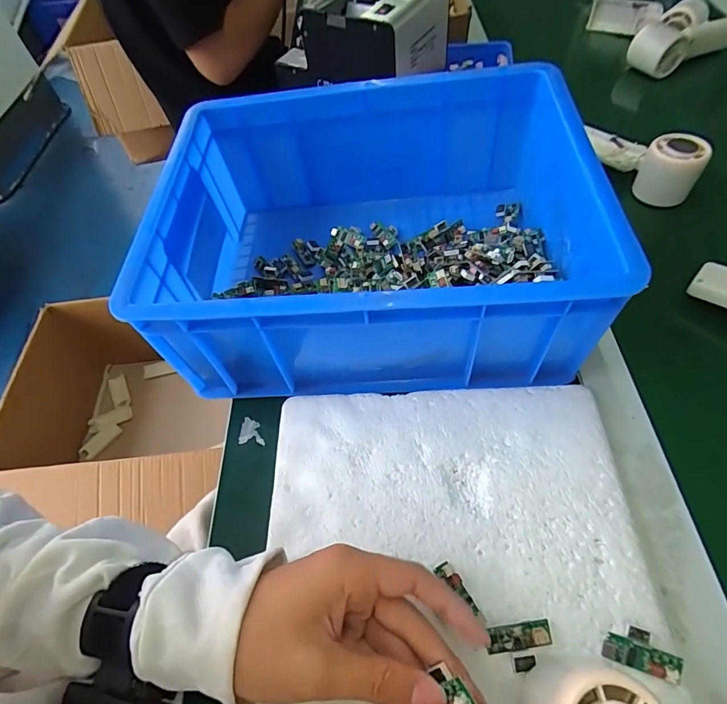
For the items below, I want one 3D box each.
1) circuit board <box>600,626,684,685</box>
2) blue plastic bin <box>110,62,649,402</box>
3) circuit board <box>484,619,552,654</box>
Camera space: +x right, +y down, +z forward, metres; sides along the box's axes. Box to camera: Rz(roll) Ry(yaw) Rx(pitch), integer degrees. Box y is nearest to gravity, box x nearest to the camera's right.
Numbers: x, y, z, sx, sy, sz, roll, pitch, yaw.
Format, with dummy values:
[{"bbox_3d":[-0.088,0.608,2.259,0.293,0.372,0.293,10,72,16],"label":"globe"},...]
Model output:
[{"bbox_3d":[0.157,0.170,0.247,0.039,0.011,0.020,15,59,14],"label":"circuit board"},{"bbox_3d":[0.013,-0.104,0.375,0.344,0.123,0.253,-2,57,4],"label":"blue plastic bin"},{"bbox_3d":[0.093,0.169,0.256,0.037,0.007,0.013,-10,57,-1],"label":"circuit board"}]

